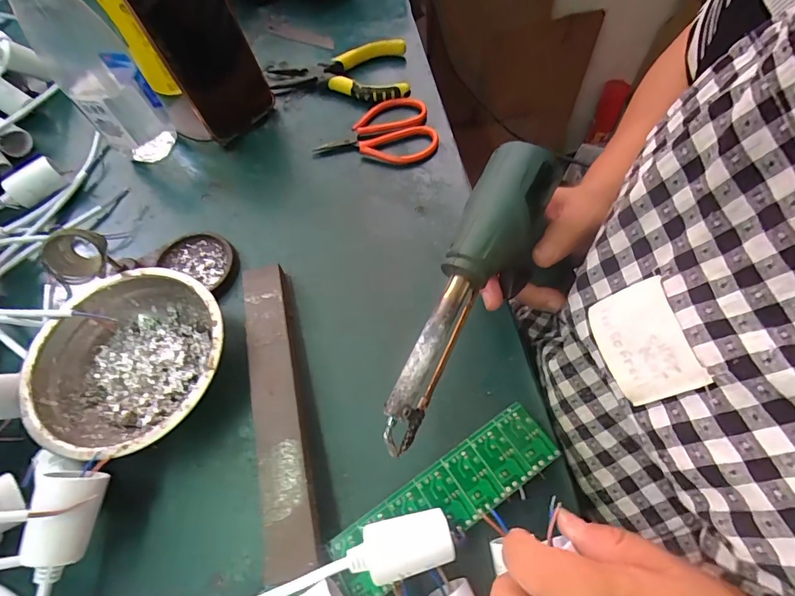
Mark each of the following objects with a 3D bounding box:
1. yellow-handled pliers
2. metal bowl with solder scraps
[{"bbox_3d":[-0.062,-0.232,0.426,0.144,0.026,0.074,-7,63,2],"label":"yellow-handled pliers"},{"bbox_3d":[-0.180,0.044,0.285,0.123,0.036,0.124,-2,63,4],"label":"metal bowl with solder scraps"}]

